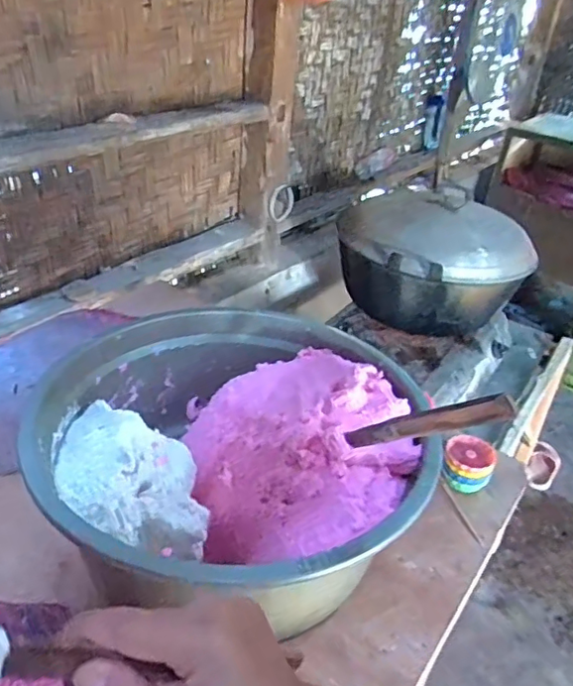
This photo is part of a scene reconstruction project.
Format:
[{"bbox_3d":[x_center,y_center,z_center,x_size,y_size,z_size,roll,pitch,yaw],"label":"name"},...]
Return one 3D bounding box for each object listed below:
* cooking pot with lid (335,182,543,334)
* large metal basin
[{"bbox_3d":[0.335,-0.180,1.334,0.361,0.246,0.353,-15,39,-29],"label":"cooking pot with lid"},{"bbox_3d":[-0.053,0.122,0.645,0.394,0.142,0.417,24,37,24],"label":"large metal basin"}]

